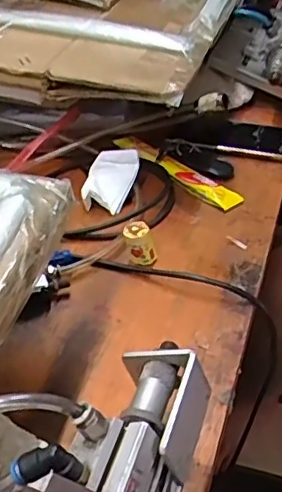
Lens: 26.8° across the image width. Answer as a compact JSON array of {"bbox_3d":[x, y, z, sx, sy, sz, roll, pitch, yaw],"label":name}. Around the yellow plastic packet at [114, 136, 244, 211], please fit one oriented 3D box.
[{"bbox_3d":[0.040,-0.097,0.720,0.031,0.011,0.201,-28,45,-27],"label":"yellow plastic packet"}]

